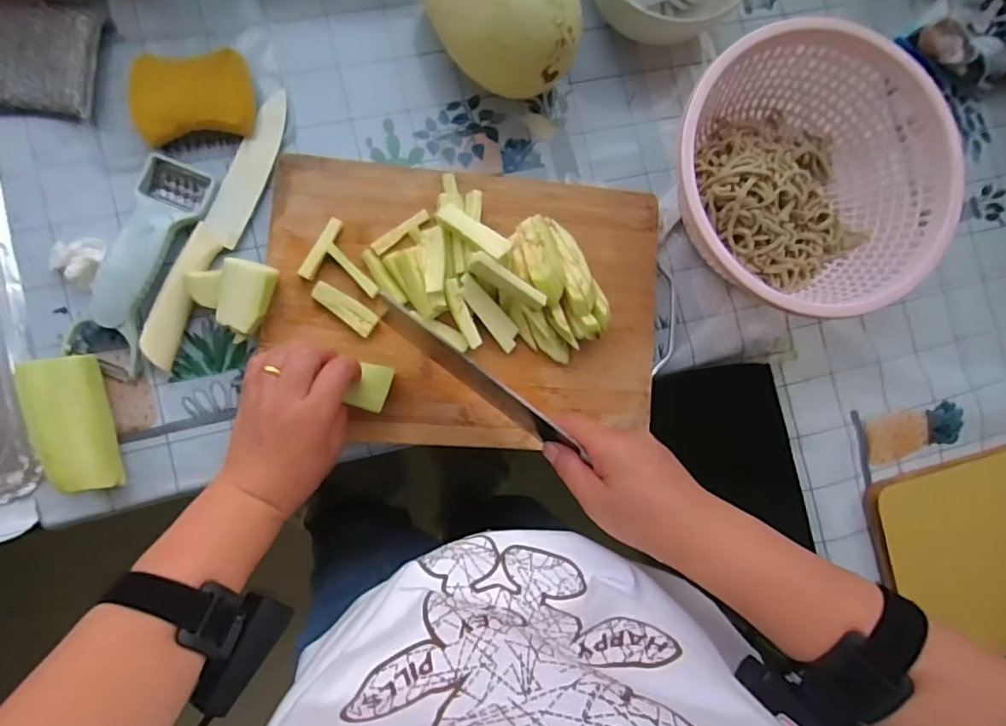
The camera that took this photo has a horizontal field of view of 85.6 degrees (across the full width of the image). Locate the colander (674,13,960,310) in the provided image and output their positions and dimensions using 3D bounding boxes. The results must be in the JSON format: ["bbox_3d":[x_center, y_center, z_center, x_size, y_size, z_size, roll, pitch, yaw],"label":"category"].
[{"bbox_3d":[0.256,-0.159,0.482,0.229,0.095,0.222,4,86,-7],"label":"colander"}]

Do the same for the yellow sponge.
[{"bbox_3d":[-0.255,-0.219,0.453,0.091,0.029,0.064,-11,88,-8],"label":"yellow sponge"}]

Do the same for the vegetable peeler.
[{"bbox_3d":[-0.295,-0.080,0.441,0.056,0.024,0.181,21,84,-6],"label":"vegetable peeler"}]

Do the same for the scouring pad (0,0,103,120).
[{"bbox_3d":[-0.399,-0.252,0.441,0.132,0.021,0.092,5,86,-7],"label":"scouring pad"}]

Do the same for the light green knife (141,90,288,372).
[{"bbox_3d":[-0.237,-0.115,0.453,0.032,0.022,0.247,23,84,-6],"label":"light green knife"}]

